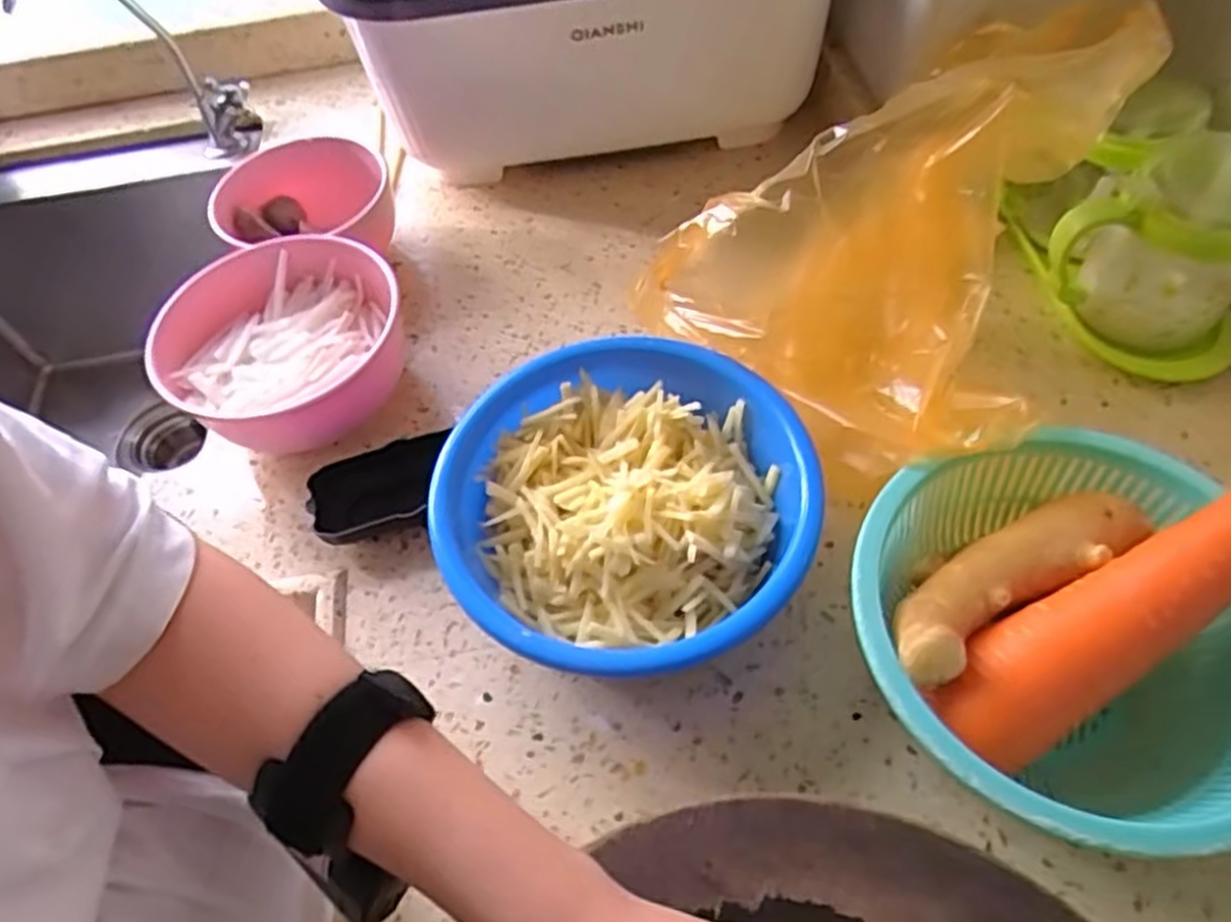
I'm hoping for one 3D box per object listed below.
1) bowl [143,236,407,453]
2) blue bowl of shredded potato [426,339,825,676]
[{"bbox_3d":[-0.212,-0.071,0.521,0.149,0.076,0.151,-2,56,4],"label":"bowl"},{"bbox_3d":[0.006,0.030,0.431,0.191,0.073,0.190,-2,56,4],"label":"blue bowl of shredded potato"}]

